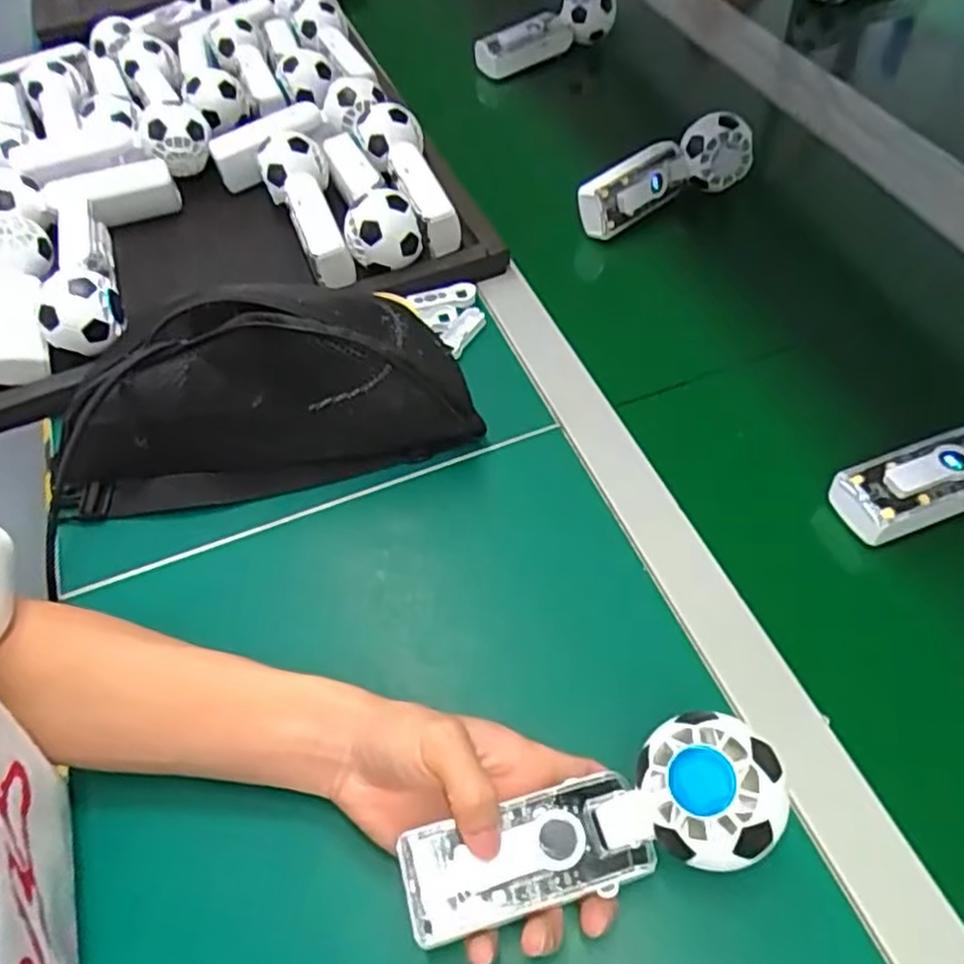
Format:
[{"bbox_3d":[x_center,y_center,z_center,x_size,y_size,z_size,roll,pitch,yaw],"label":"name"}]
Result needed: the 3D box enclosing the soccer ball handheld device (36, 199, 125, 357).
[{"bbox_3d":[-0.333,-0.175,0.604,0.058,0.045,0.181,-23,54,-13],"label":"soccer ball handheld device"}]

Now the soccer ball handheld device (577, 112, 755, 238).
[{"bbox_3d":[0.152,-0.271,0.644,0.156,0.059,0.056,-23,54,-13],"label":"soccer ball handheld device"}]

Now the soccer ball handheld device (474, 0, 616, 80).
[{"bbox_3d":[0.071,-0.501,0.822,0.154,0.066,0.053,-27,55,-15],"label":"soccer ball handheld device"}]

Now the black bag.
[{"bbox_3d":[-0.146,-0.059,0.487,0.275,0.118,0.084,-8,52,-1],"label":"black bag"}]

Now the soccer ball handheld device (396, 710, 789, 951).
[{"bbox_3d":[0.049,0.153,0.320,0.164,0.029,0.054,-22,51,3],"label":"soccer ball handheld device"}]

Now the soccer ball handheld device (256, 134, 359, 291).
[{"bbox_3d":[-0.148,-0.231,0.619,0.057,0.050,0.169,-16,53,-8],"label":"soccer ball handheld device"}]

